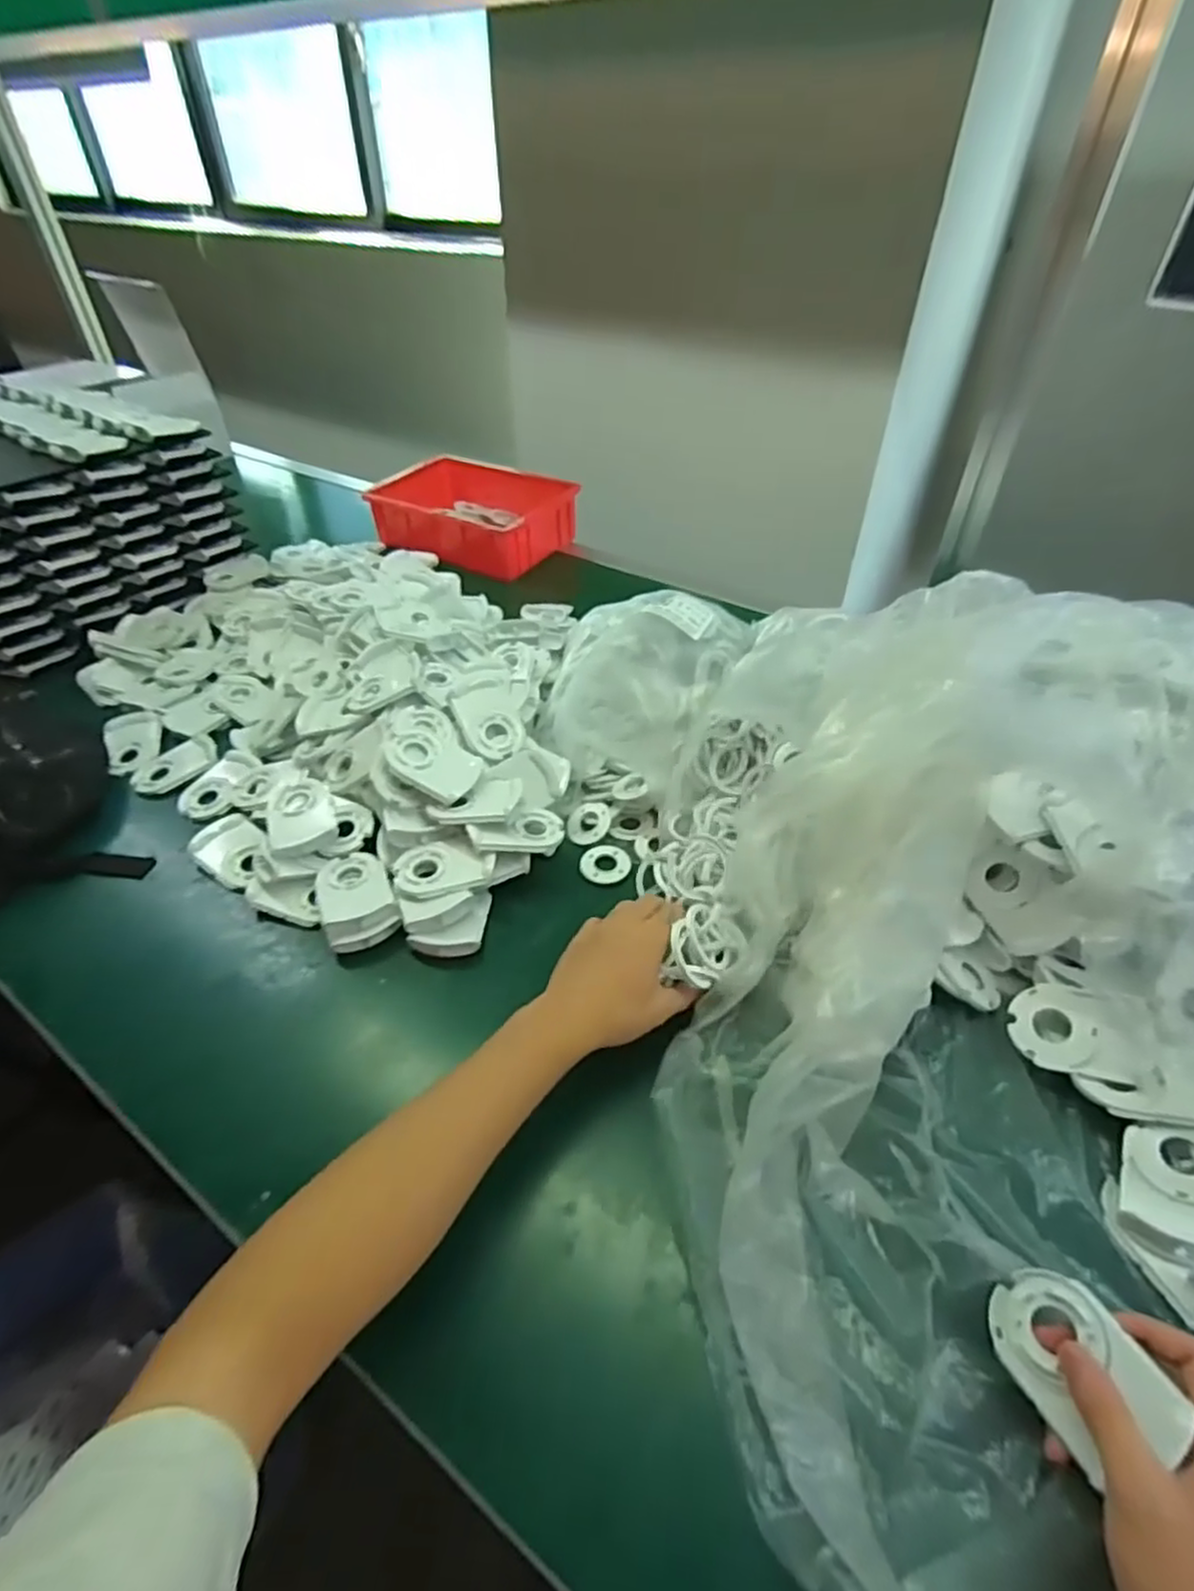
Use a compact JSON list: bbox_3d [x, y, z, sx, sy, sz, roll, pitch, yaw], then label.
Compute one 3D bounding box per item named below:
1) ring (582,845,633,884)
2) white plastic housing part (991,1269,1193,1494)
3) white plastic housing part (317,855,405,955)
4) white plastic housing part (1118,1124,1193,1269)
[{"bbox_3d":[0.008,0.062,0.658,0.045,0.004,0.047,0,42,0],"label":"ring"},{"bbox_3d":[0.238,0.283,0.358,0.058,0.006,0.078,-43,38,5],"label":"white plastic housing part"},{"bbox_3d":[-0.204,0.086,0.609,0.057,0.027,0.085,-19,46,-19],"label":"white plastic housing part"},{"bbox_3d":[0.351,0.240,0.432,0.058,0.018,0.079,3,41,36],"label":"white plastic housing part"}]

